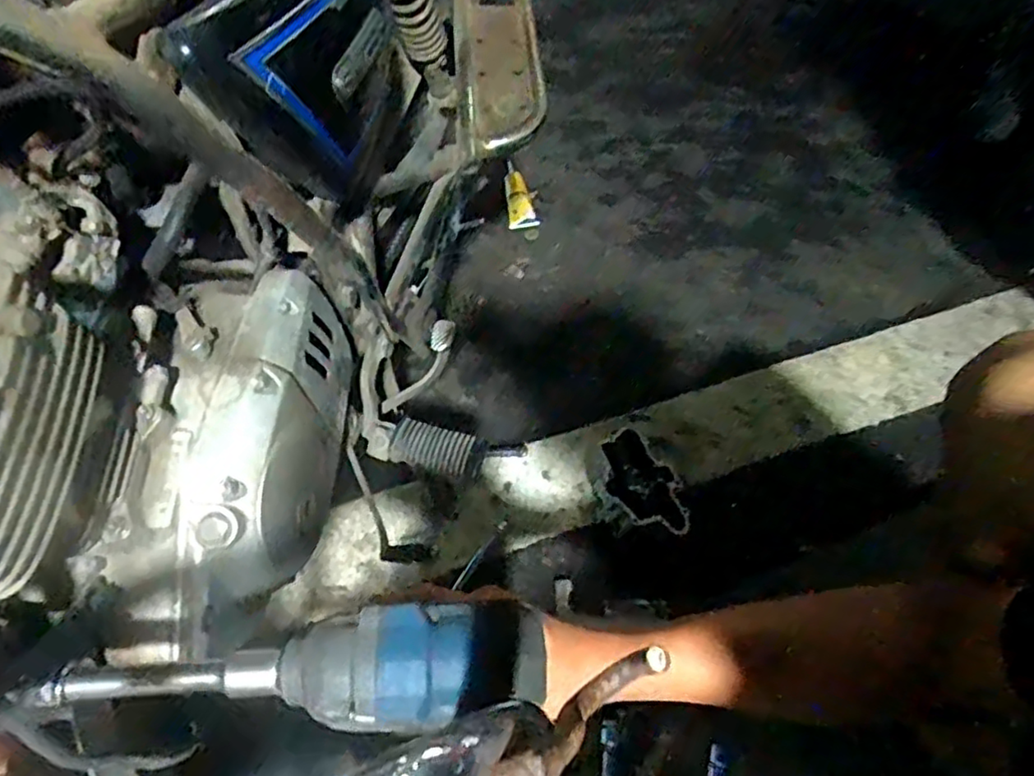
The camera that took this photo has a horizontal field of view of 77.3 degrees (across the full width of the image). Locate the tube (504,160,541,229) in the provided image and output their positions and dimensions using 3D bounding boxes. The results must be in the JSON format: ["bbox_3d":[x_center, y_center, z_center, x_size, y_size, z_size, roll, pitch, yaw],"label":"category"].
[{"bbox_3d":[0.000,-0.395,1.326,0.061,0.143,0.054,-15,7,-7],"label":"tube"}]

